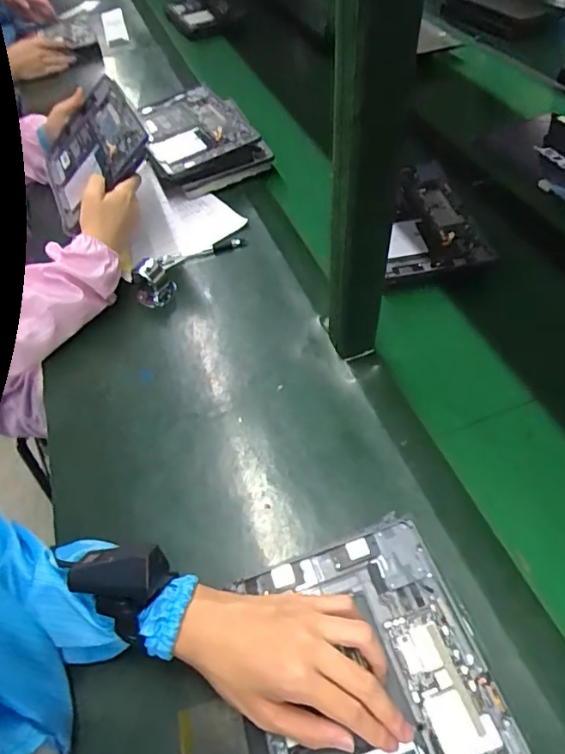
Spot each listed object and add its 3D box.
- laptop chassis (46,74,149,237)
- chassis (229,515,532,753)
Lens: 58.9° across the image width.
[{"bbox_3d":[-0.302,-0.357,0.789,0.183,0.026,0.319,-44,49,14],"label":"laptop chassis"},{"bbox_3d":[0.070,0.241,0.355,0.170,0.014,0.253,-16,53,-9],"label":"chassis"}]

